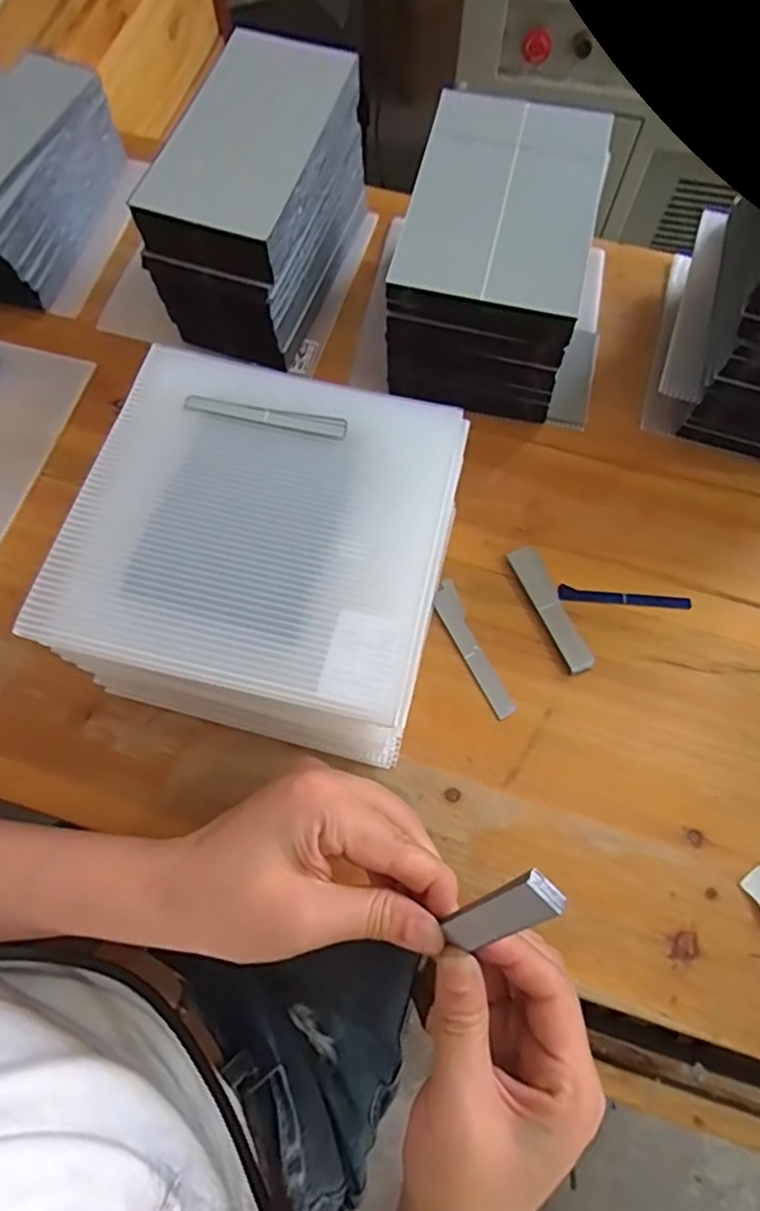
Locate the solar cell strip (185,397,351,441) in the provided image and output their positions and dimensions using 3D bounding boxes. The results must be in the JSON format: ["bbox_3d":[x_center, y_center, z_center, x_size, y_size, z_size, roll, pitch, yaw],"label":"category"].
[{"bbox_3d":[-0.055,-0.092,0.308,0.078,0.004,0.011,10,71,3],"label":"solar cell strip"}]

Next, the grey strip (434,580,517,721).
[{"bbox_3d":[0.053,0.025,0.367,0.016,0.004,0.084,-22,72,-8],"label":"grey strip"}]

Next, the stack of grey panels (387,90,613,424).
[{"bbox_3d":[0.074,-0.221,0.414,0.107,0.099,0.165,12,71,4],"label":"stack of grey panels"}]

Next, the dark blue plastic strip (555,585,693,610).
[{"bbox_3d":[0.149,-0.004,0.389,0.081,0.004,0.009,5,71,1],"label":"dark blue plastic strip"}]

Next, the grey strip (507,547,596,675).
[{"bbox_3d":[0.101,0.001,0.375,0.019,0.005,0.080,-22,72,-8],"label":"grey strip"}]

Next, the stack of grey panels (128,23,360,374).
[{"bbox_3d":[-0.076,-0.256,0.415,0.082,0.113,0.158,18,72,6],"label":"stack of grey panels"}]

